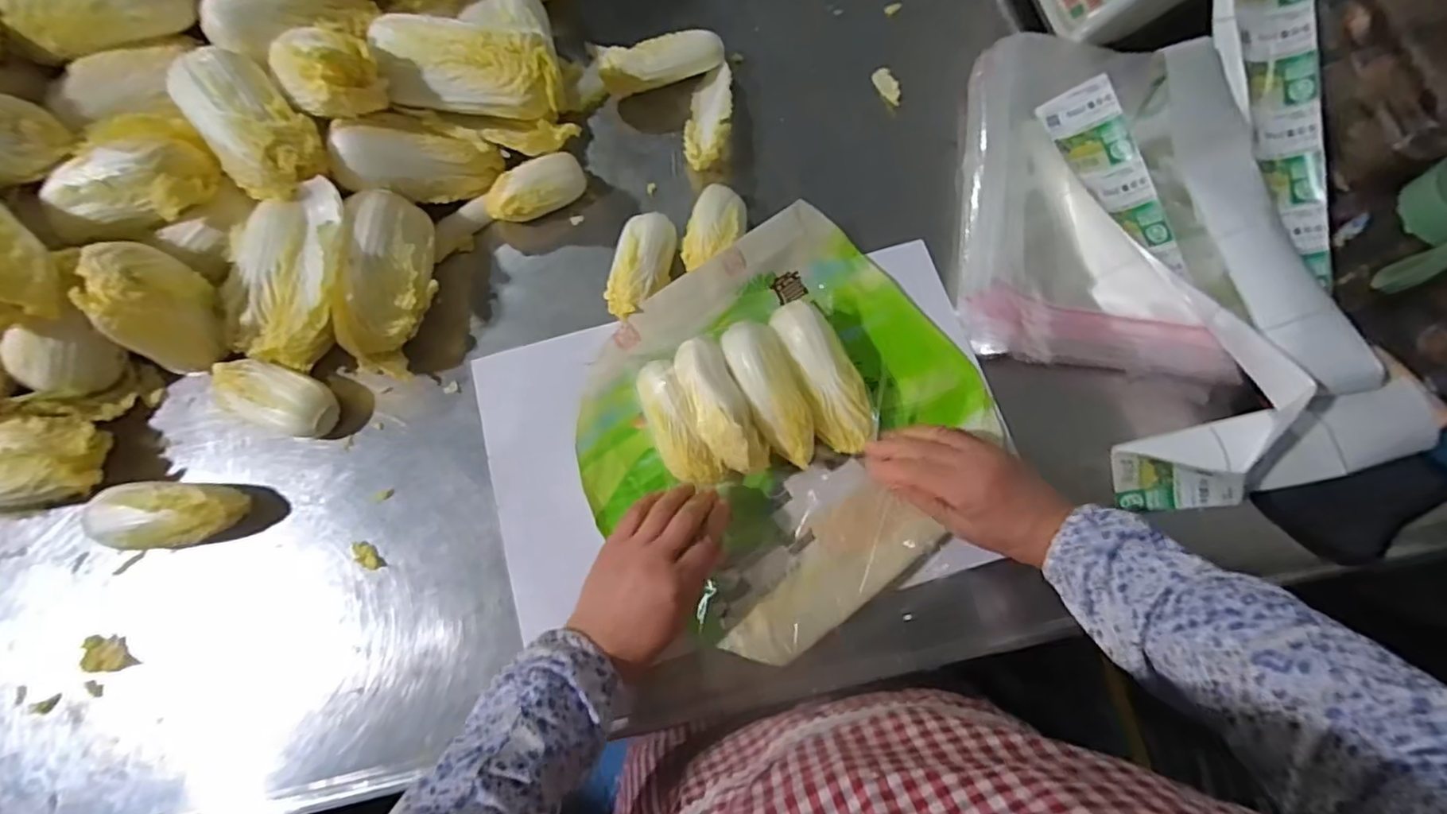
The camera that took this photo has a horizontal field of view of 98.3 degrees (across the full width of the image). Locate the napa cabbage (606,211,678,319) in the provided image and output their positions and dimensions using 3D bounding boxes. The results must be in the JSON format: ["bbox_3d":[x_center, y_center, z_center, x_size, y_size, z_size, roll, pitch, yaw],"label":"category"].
[{"bbox_3d":[-0.071,-0.118,0.558,0.046,0.049,0.099,12,75,5],"label":"napa cabbage"}]

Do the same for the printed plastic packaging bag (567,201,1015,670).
[{"bbox_3d":[0.056,0.006,0.511,0.350,0.065,0.289,-41,77,-9],"label":"printed plastic packaging bag"}]

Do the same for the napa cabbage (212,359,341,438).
[{"bbox_3d":[-0.380,-0.006,0.534,0.100,0.043,0.051,15,75,6],"label":"napa cabbage"}]

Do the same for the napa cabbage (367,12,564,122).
[{"bbox_3d":[-0.220,-0.294,0.540,0.156,0.053,0.069,3,74,3],"label":"napa cabbage"}]

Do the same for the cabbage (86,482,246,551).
[{"bbox_3d":[-0.446,0.088,0.506,0.111,0.049,0.052,-2,74,1],"label":"cabbage"}]

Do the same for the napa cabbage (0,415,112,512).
[{"bbox_3d":[-0.584,0.049,0.516,0.132,0.064,0.071,-11,74,-1],"label":"napa cabbage"}]

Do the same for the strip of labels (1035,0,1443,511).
[{"bbox_3d":[0.395,-0.159,0.508,0.232,0.065,0.454,-12,81,14],"label":"strip of labels"}]

